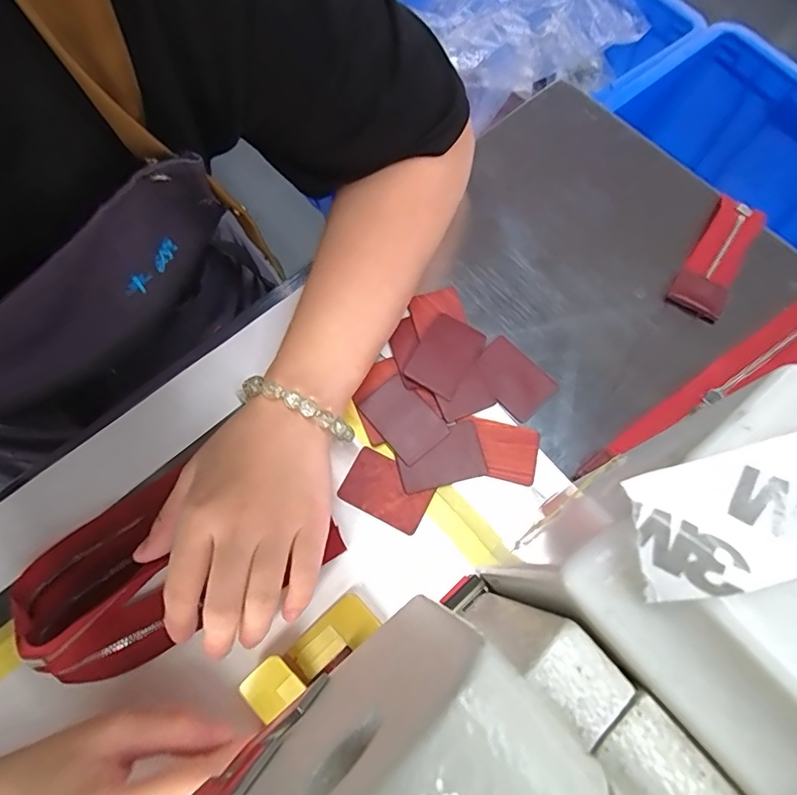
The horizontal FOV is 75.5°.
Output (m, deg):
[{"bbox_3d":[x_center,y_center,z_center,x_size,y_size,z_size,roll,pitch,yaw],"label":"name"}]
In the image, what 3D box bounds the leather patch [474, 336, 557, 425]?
[{"bbox_3d":[0.073,-0.013,0.332,0.036,0.004,0.051,-40,79,-13],"label":"leather patch"}]

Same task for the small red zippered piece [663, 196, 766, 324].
[{"bbox_3d":[0.217,-0.095,0.349,0.034,0.013,0.091,31,76,11],"label":"small red zippered piece"}]

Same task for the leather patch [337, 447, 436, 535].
[{"bbox_3d":[-0.007,0.055,0.308,0.052,0.004,0.034,27,75,10],"label":"leather patch"}]

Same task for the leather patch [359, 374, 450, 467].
[{"bbox_3d":[0.003,0.013,0.322,0.035,0.004,0.051,-39,75,-10],"label":"leather patch"}]

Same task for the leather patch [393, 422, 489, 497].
[{"bbox_3d":[0.025,0.037,0.312,0.052,0.004,0.034,-16,72,-3],"label":"leather patch"}]

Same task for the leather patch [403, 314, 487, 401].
[{"bbox_3d":[0.030,-0.027,0.333,0.036,0.004,0.052,31,70,7],"label":"leather patch"}]

